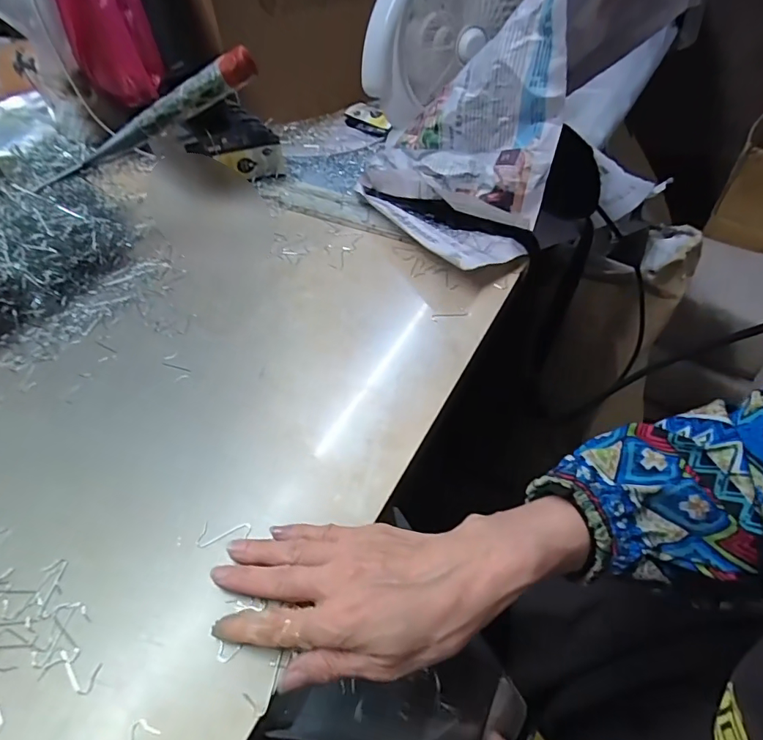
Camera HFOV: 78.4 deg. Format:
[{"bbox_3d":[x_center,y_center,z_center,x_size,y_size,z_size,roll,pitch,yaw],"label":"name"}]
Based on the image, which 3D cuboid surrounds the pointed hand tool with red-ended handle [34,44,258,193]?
[{"bbox_3d":[-0.237,-0.241,0.467,0.263,0.026,0.016,-21,47,16],"label":"pointed hand tool with red-ended handle"}]

